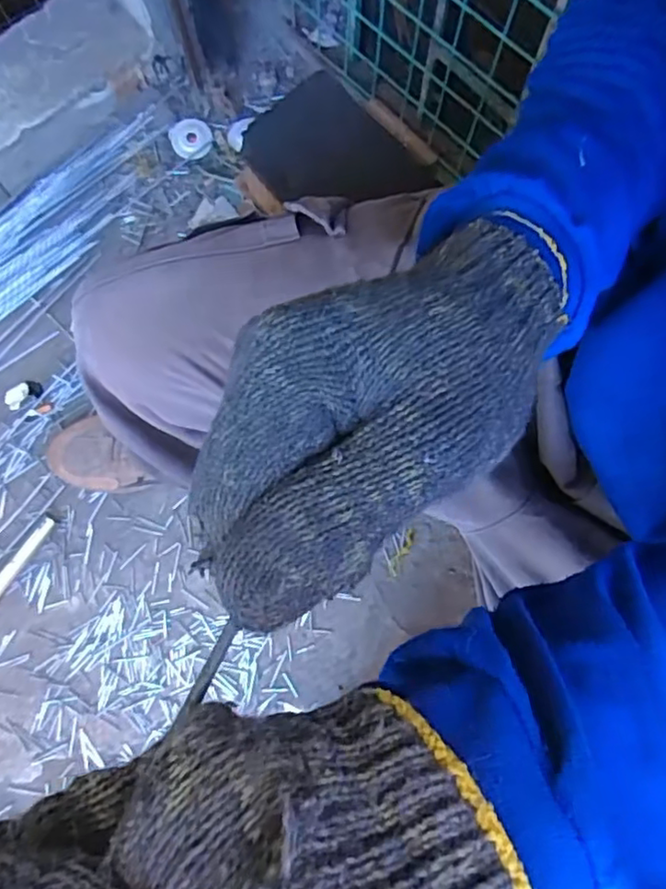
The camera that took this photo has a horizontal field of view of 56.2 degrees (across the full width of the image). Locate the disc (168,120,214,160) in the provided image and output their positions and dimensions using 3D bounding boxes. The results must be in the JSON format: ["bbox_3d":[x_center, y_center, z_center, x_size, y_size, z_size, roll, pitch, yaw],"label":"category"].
[{"bbox_3d":[-0.208,-0.452,0.928,0.057,0.014,0.065,-33,81,-6],"label":"disc"}]

